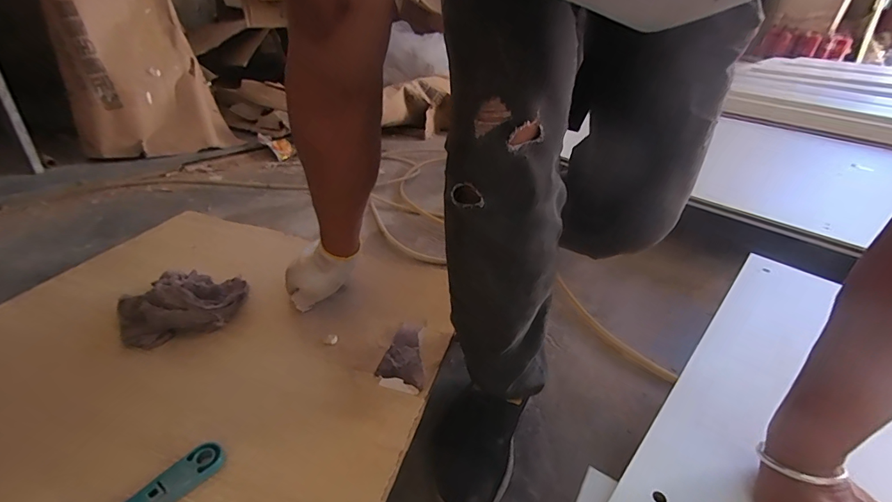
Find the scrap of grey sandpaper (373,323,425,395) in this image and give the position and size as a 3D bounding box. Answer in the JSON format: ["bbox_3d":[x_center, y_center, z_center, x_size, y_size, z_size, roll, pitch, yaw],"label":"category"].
[{"bbox_3d":[-0.050,0.140,0.559,0.062,0.004,0.115,12,34,11],"label":"scrap of grey sandpaper"}]

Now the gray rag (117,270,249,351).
[{"bbox_3d":[-0.365,0.066,0.580,0.157,0.055,0.118,-16,39,-29],"label":"gray rag"}]

